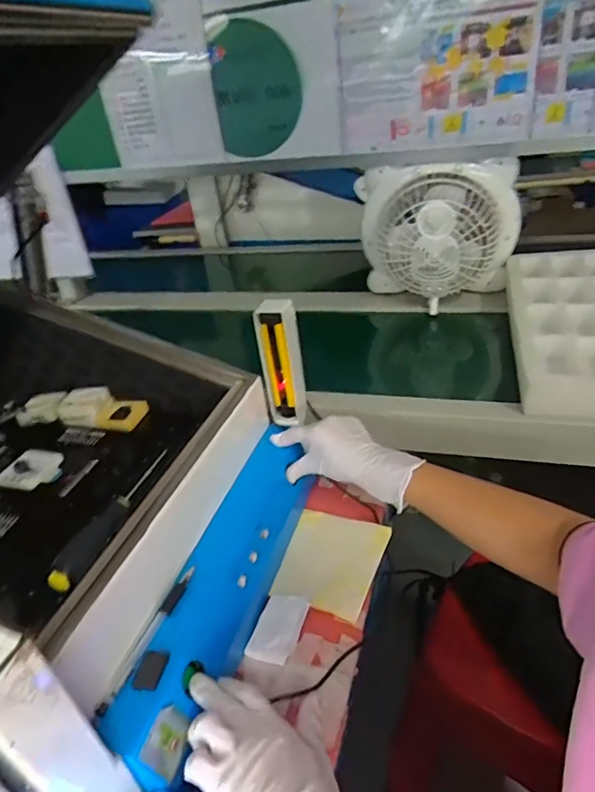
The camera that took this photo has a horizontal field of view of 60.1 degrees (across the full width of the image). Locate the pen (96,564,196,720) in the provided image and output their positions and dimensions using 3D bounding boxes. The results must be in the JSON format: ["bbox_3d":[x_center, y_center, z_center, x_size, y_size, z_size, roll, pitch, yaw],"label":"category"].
[{"bbox_3d":[-0.122,0.198,0.428,0.008,0.007,0.132,7,34,21],"label":"pen"}]

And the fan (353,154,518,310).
[{"bbox_3d":[0.241,-0.285,0.894,0.258,0.217,0.179,4,33,18],"label":"fan"}]

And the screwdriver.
[{"bbox_3d":[-0.176,0.110,0.503,0.023,0.022,0.186,3,33,15],"label":"screwdriver"}]

